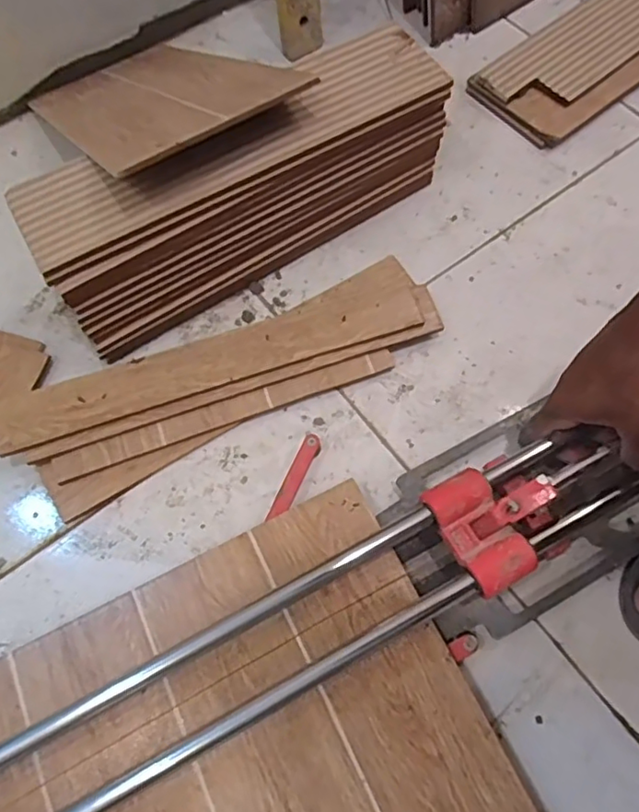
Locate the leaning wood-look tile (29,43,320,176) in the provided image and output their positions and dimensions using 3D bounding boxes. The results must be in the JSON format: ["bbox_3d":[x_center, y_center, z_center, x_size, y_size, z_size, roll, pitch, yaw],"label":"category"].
[{"bbox_3d":[-0.172,-0.313,0.594,0.184,0.013,0.386,-35,44,-12],"label":"leaning wood-look tile"}]

